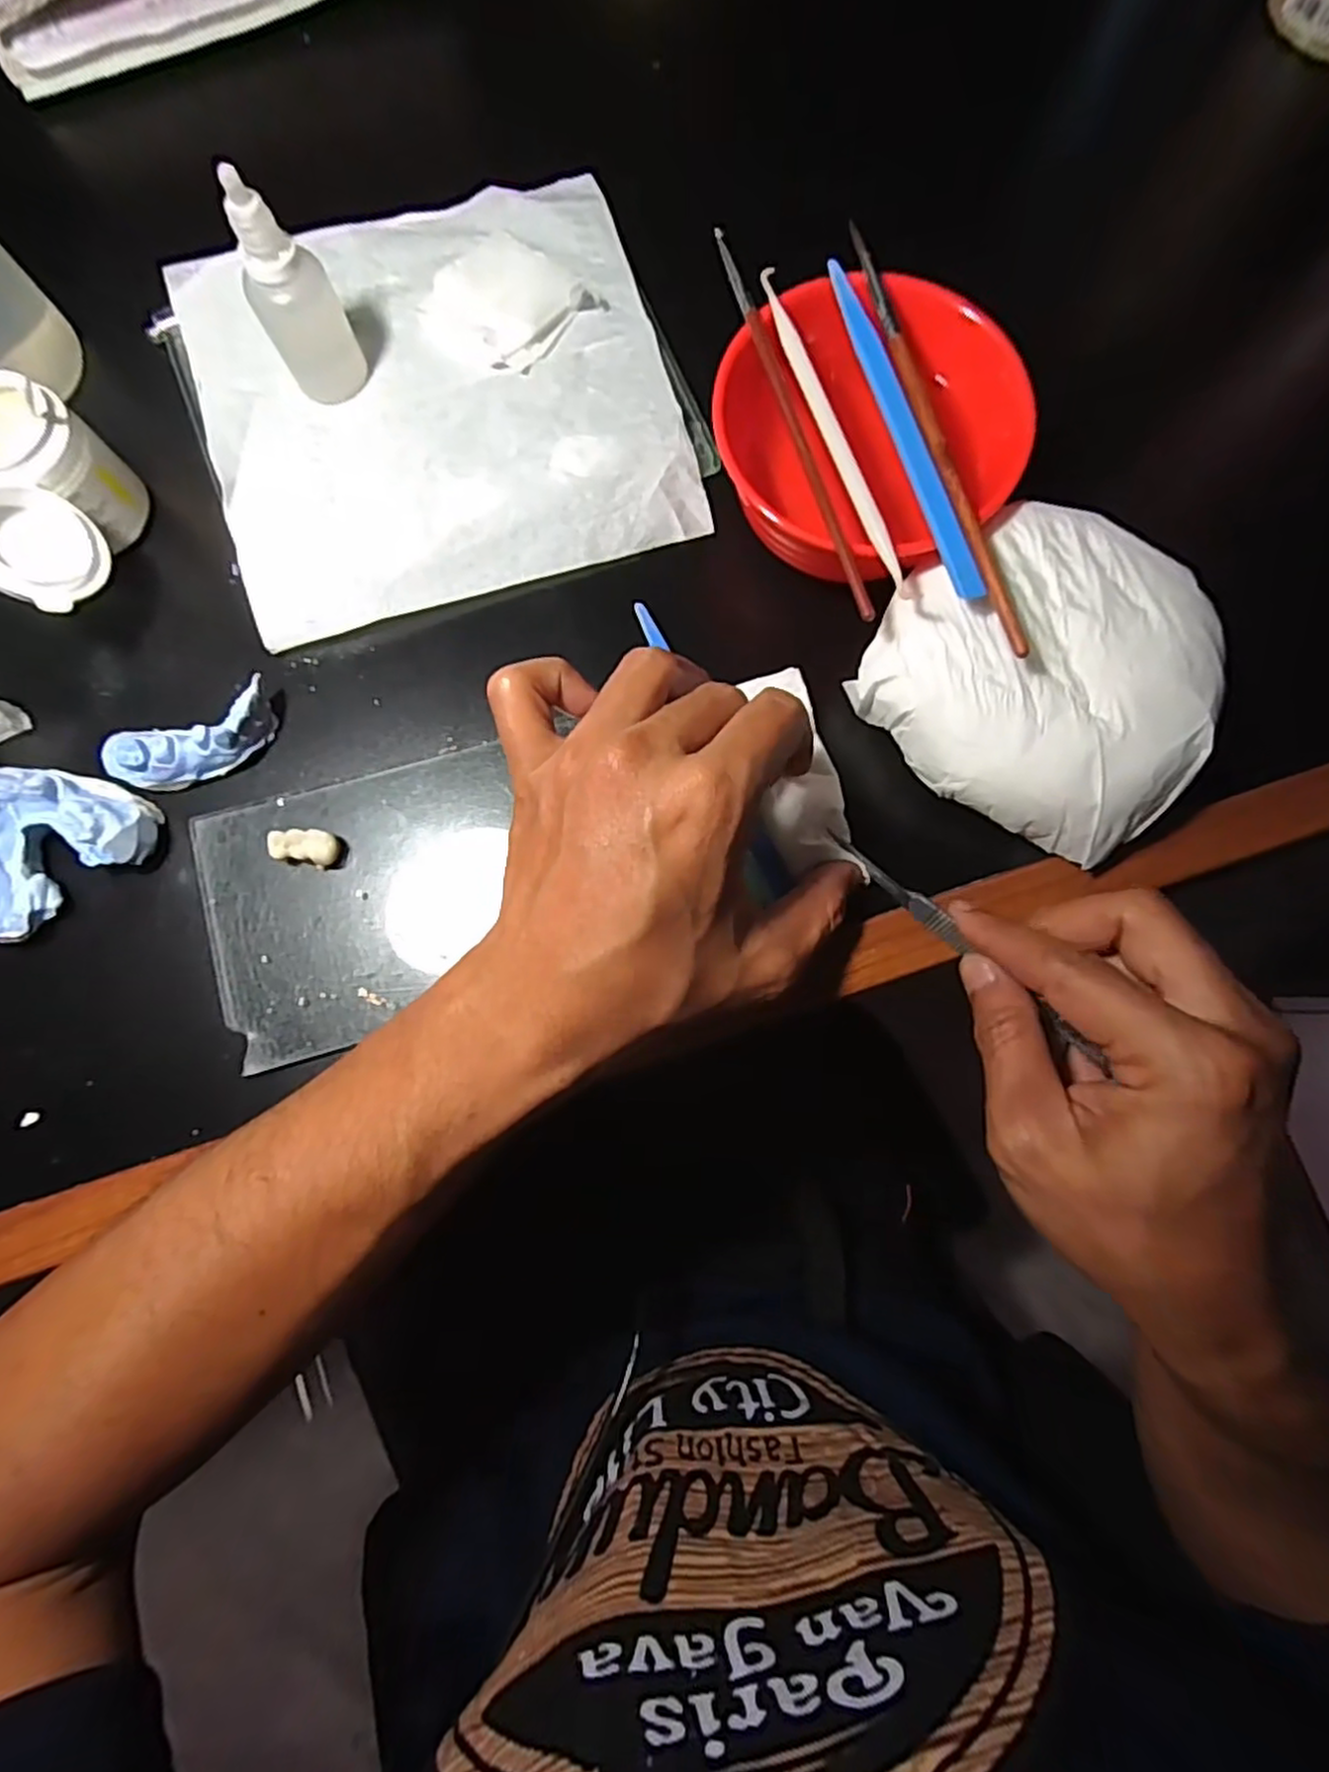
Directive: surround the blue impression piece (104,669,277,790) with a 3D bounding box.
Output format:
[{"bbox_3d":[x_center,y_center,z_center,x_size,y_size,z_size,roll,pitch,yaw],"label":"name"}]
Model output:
[{"bbox_3d":[-0.179,-0.055,0.273,0.060,0.020,0.023,-24,82,-4],"label":"blue impression piece"}]

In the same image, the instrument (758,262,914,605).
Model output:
[{"bbox_3d":[0.057,-0.158,0.245,0.006,0.004,0.130,-19,82,-3],"label":"instrument"}]

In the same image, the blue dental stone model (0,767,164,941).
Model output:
[{"bbox_3d":[-0.228,-0.017,0.262,0.066,0.028,0.048,-32,83,-5],"label":"blue dental stone model"}]

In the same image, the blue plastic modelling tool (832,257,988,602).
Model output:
[{"bbox_3d":[0.083,-0.160,0.246,0.011,0.004,0.135,-19,81,9],"label":"blue plastic modelling tool"}]

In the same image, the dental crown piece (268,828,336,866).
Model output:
[{"bbox_3d":[-0.136,-0.015,0.269,0.024,0.011,0.012,8,82,1],"label":"dental crown piece"}]

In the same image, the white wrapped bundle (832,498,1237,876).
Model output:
[{"bbox_3d":[0.137,-0.077,0.261,0.115,0.038,0.104,29,83,4],"label":"white wrapped bundle"}]

